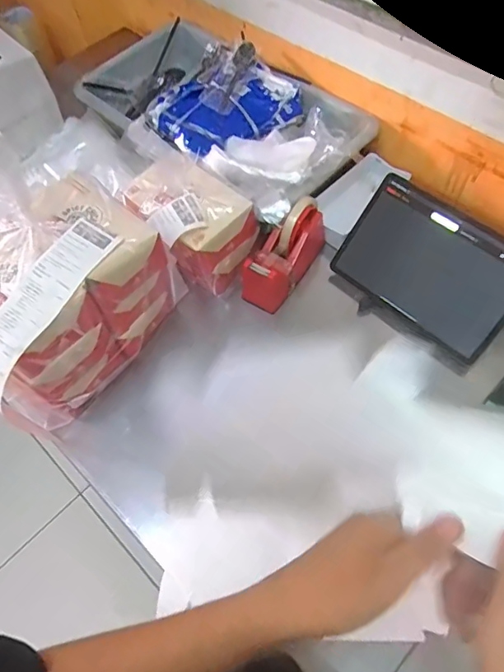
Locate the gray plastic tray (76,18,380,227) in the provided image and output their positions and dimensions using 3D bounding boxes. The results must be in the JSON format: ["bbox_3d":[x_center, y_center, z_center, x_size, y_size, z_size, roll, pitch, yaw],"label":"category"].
[{"bbox_3d":[-0.056,-0.390,0.853,0.489,0.091,0.277,39,70,21],"label":"gray plastic tray"}]

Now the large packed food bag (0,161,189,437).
[{"bbox_3d":[-0.253,-0.046,0.646,0.177,0.199,0.274,32,68,19],"label":"large packed food bag"}]

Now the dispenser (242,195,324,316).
[{"bbox_3d":[0.046,-0.124,0.735,0.071,0.095,0.162,27,66,17],"label":"dispenser"}]

